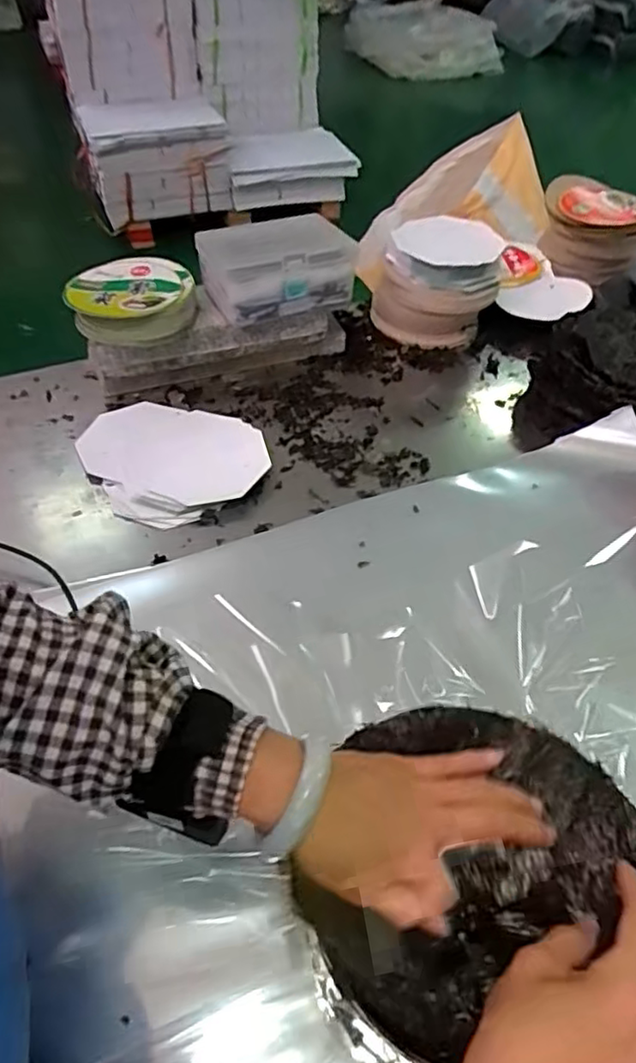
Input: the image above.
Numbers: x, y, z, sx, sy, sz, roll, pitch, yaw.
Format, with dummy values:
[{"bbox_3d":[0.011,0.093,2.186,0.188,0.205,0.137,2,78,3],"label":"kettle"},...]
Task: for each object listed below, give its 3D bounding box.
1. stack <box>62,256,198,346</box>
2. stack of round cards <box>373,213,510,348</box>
[{"bbox_3d":[-0.229,-0.287,0.783,0.152,0.040,0.137,-20,52,-18],"label":"stack"},{"bbox_3d":[0.166,-0.353,0.898,0.167,0.133,0.131,8,49,4],"label":"stack of round cards"}]

